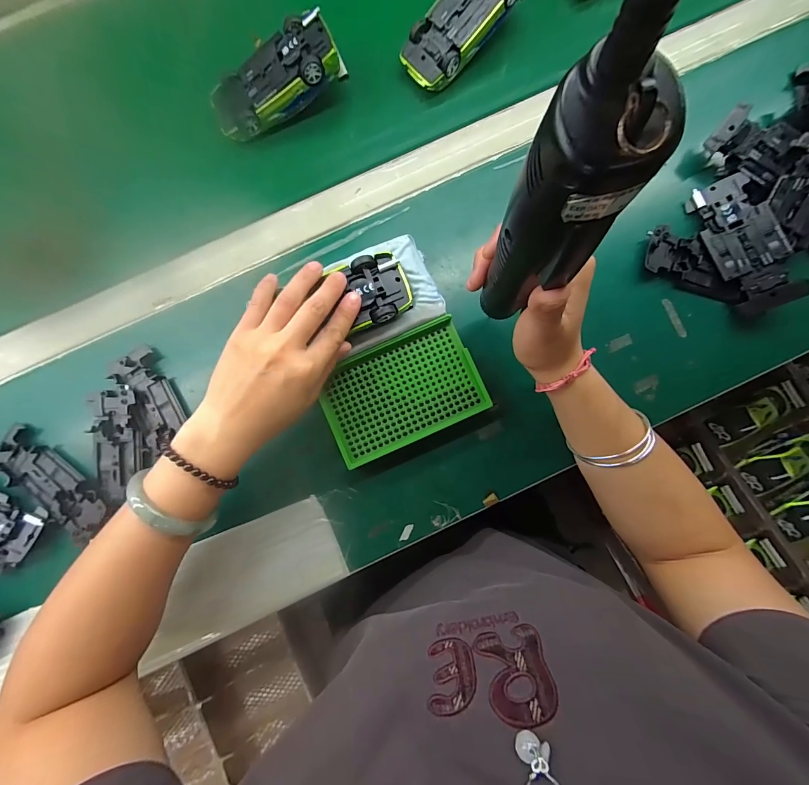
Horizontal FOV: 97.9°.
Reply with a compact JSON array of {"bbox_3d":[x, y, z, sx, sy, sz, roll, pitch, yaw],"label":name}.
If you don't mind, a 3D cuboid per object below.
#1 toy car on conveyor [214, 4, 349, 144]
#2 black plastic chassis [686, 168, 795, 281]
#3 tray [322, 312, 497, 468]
[{"bbox_3d":[-0.123,-0.298,0.340,0.129,0.033,0.054,-24,86,13],"label":"toy car on conveyor"},{"bbox_3d":[0.306,-0.155,0.325,0.051,0.012,0.091,-24,79,30],"label":"black plastic chassis"},{"bbox_3d":[-0.002,-0.001,0.320,0.137,0.023,0.089,-25,86,-2],"label":"tray"}]

